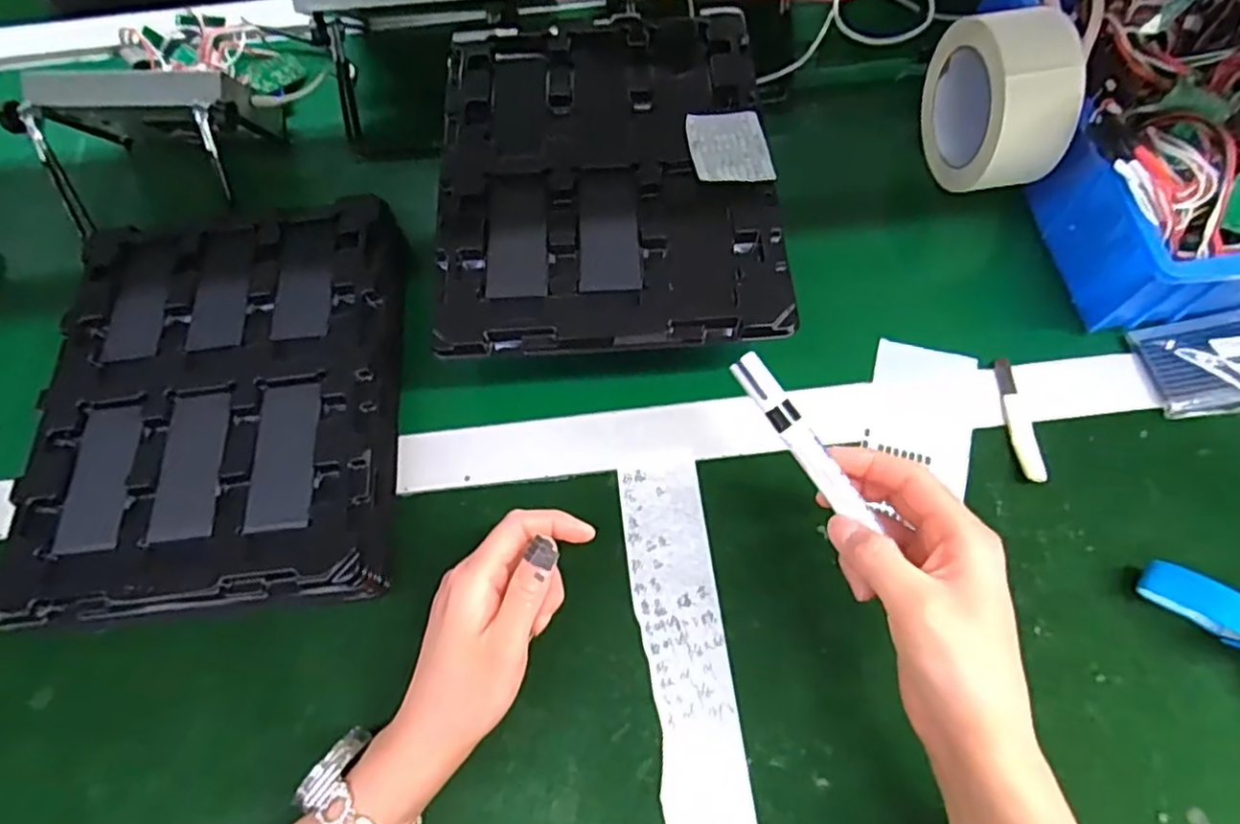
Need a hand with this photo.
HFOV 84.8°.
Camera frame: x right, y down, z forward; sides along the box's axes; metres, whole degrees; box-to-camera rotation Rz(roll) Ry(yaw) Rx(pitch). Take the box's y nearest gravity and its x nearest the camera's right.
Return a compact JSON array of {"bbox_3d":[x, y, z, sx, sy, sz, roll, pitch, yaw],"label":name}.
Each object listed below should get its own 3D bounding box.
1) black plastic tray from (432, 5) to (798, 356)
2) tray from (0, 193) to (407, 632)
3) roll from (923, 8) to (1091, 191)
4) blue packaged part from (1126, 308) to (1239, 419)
[{"bbox_3d":[-0.010,-0.166,0.455,0.212,0.018,0.273,-3,68,1],"label":"black plastic tray"},{"bbox_3d":[-0.260,-0.011,0.442,0.219,0.039,0.274,-5,68,0],"label":"tray"},{"bbox_3d":[0.263,-0.216,0.471,0.062,0.107,0.109,-2,68,2],"label":"roll"},{"bbox_3d":[0.405,-0.036,0.443,0.118,0.018,0.066,-11,68,-2],"label":"blue packaged part"}]

